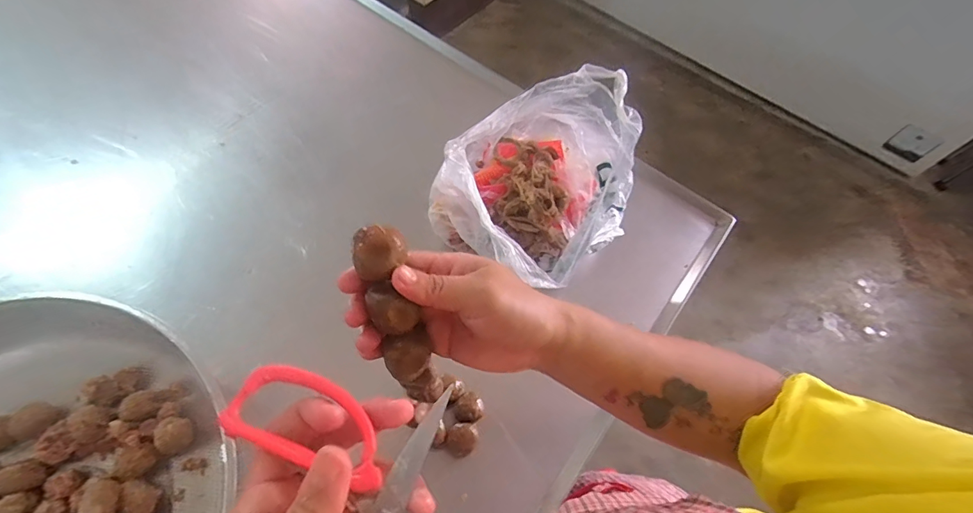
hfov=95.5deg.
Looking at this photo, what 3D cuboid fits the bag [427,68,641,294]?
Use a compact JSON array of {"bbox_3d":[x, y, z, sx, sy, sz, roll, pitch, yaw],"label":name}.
[{"bbox_3d":[0.051,-0.087,0.529,0.224,0.168,0.252,32,64,12],"label":"bag"}]

